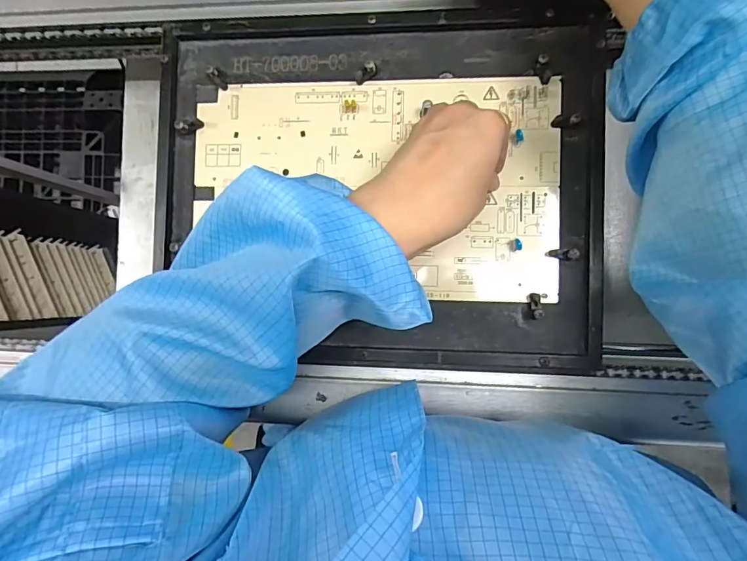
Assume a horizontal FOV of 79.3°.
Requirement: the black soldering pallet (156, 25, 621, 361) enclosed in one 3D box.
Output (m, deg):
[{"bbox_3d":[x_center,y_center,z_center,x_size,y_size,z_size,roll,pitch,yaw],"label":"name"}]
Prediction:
[{"bbox_3d":[0.002,-0.065,0.355,0.338,0.012,0.259,1,90,7],"label":"black soldering pallet"}]

